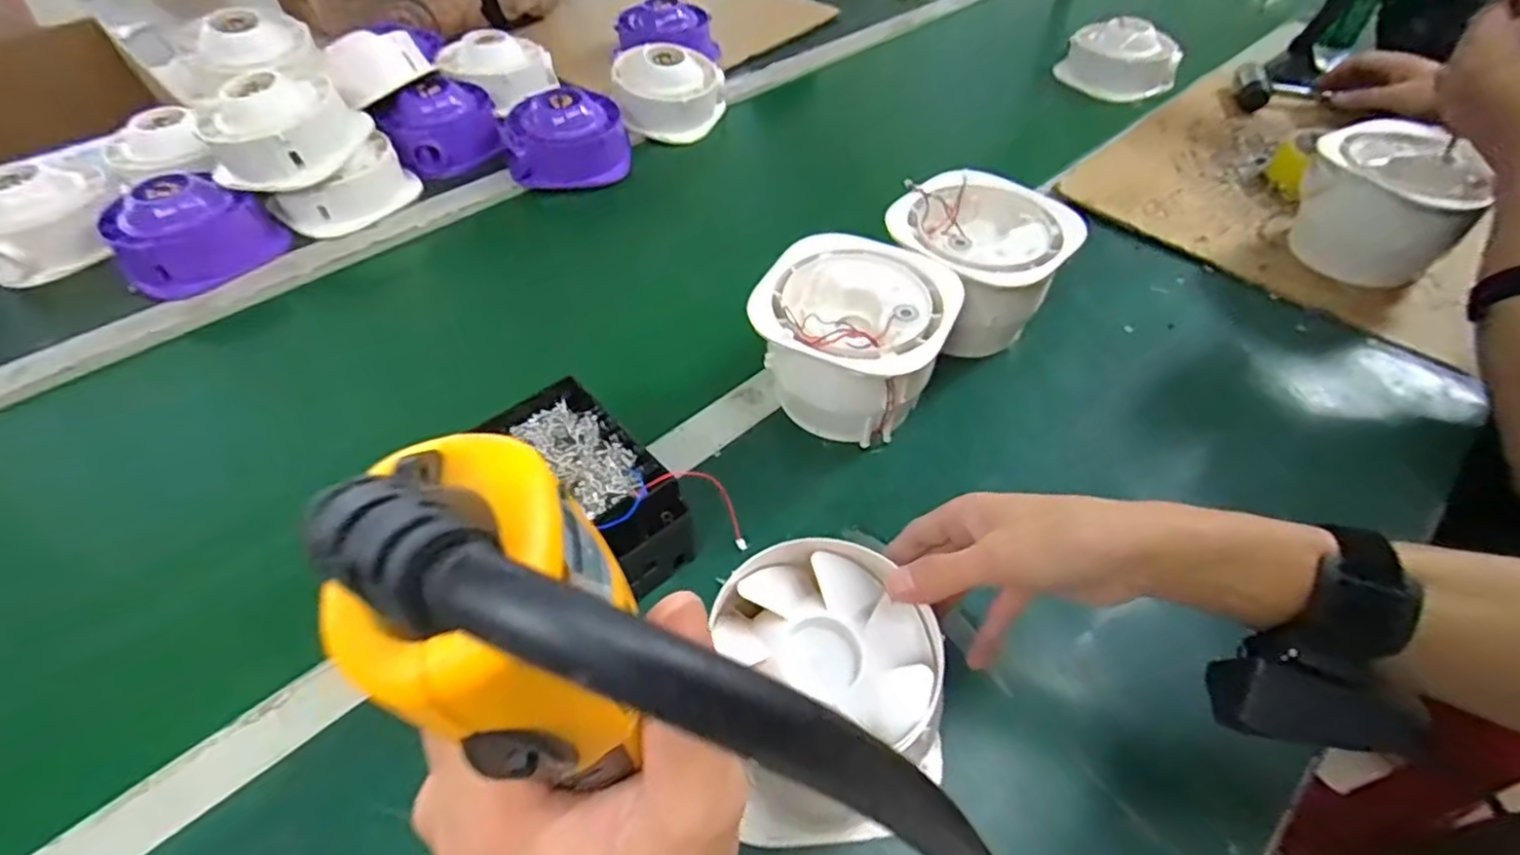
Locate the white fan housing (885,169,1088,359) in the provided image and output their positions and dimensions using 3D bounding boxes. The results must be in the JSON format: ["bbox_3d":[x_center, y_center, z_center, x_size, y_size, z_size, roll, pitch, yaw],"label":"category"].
[{"bbox_3d":[0.178,-0.140,0.572,0.126,0.092,0.138,0,50,0],"label":"white fan housing"}]

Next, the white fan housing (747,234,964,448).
[{"bbox_3d":[0.069,-0.062,0.523,0.135,0.106,0.127,0,50,0],"label":"white fan housing"}]

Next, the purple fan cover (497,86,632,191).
[{"bbox_3d":[-0.226,-0.339,0.784,0.141,0.077,0.115,-12,51,-10],"label":"purple fan cover"}]

